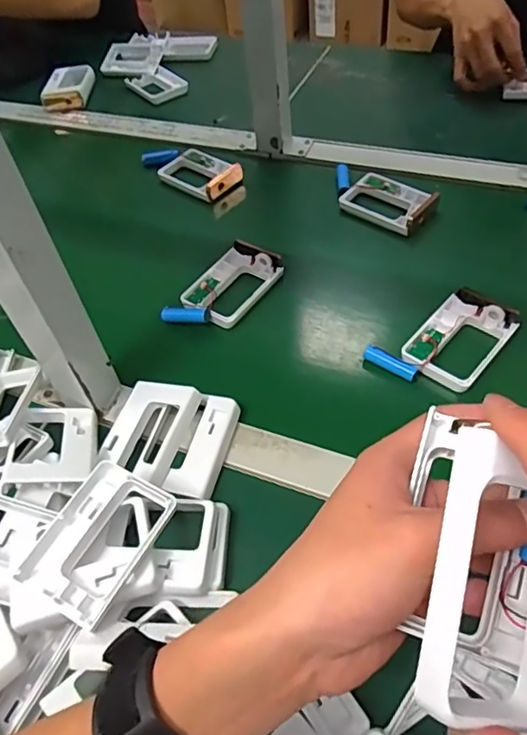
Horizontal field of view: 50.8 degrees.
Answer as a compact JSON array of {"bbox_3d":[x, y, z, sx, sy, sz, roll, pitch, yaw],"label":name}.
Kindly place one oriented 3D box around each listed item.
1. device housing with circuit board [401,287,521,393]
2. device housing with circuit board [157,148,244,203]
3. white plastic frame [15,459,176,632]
[{"bbox_3d":[0.179,-0.026,0.504,0.067,0.018,0.109,34,62,27],"label":"device housing with circuit board"},{"bbox_3d":[-0.081,-0.252,0.711,0.069,0.018,0.104,-40,59,-23],"label":"device housing with circuit board"},{"bbox_3d":[-0.106,0.114,0.367,0.065,0.020,0.094,23,61,22],"label":"white plastic frame"}]

